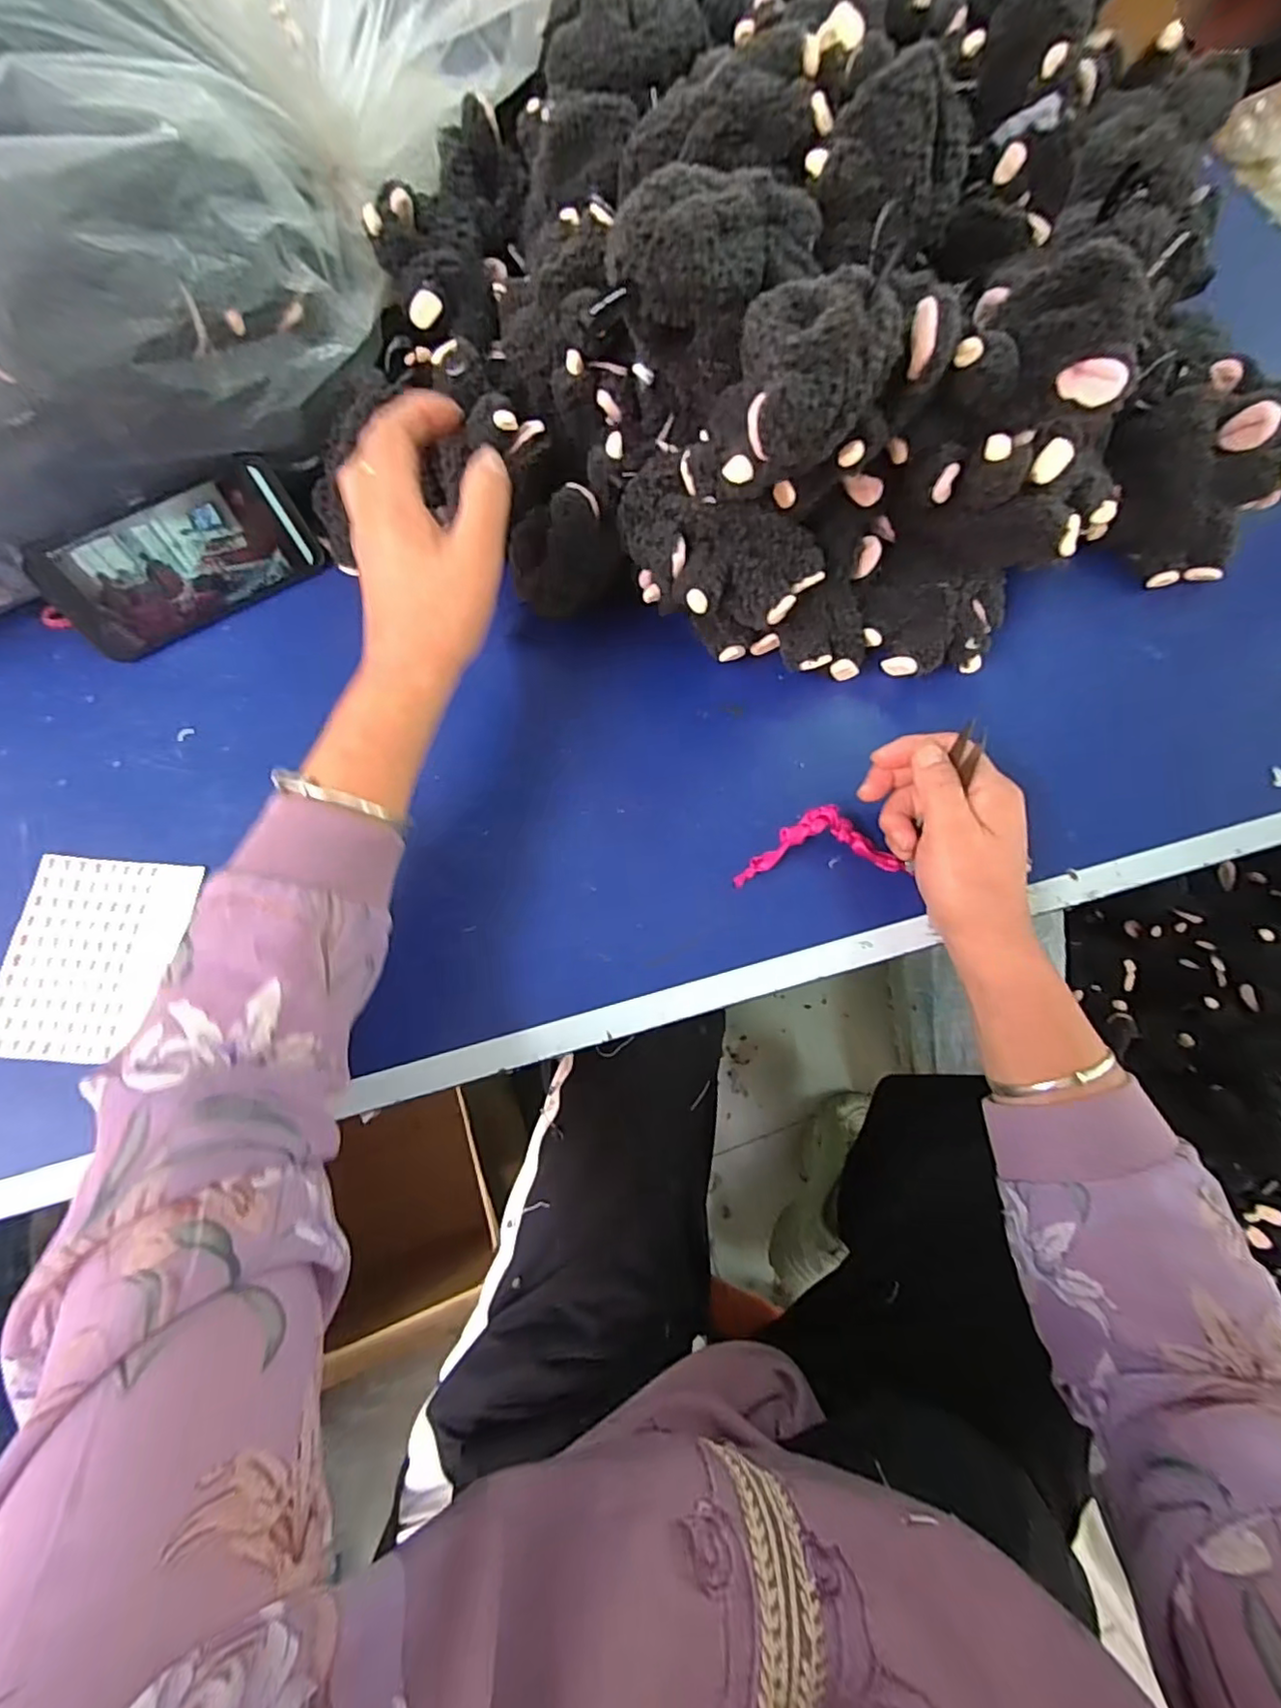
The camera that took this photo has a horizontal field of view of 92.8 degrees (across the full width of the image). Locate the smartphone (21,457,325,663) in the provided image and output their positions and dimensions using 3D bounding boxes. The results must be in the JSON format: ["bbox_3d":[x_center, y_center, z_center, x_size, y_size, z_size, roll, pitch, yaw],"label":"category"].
[{"bbox_3d":[-0.317,-0.205,0.426,0.165,0.080,0.007,-33,48,-13],"label":"smartphone"}]

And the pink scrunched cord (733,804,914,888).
[{"bbox_3d":[0.113,-0.006,0.391,0.105,0.025,0.042,-4,72,-2],"label":"pink scrunched cord"}]

